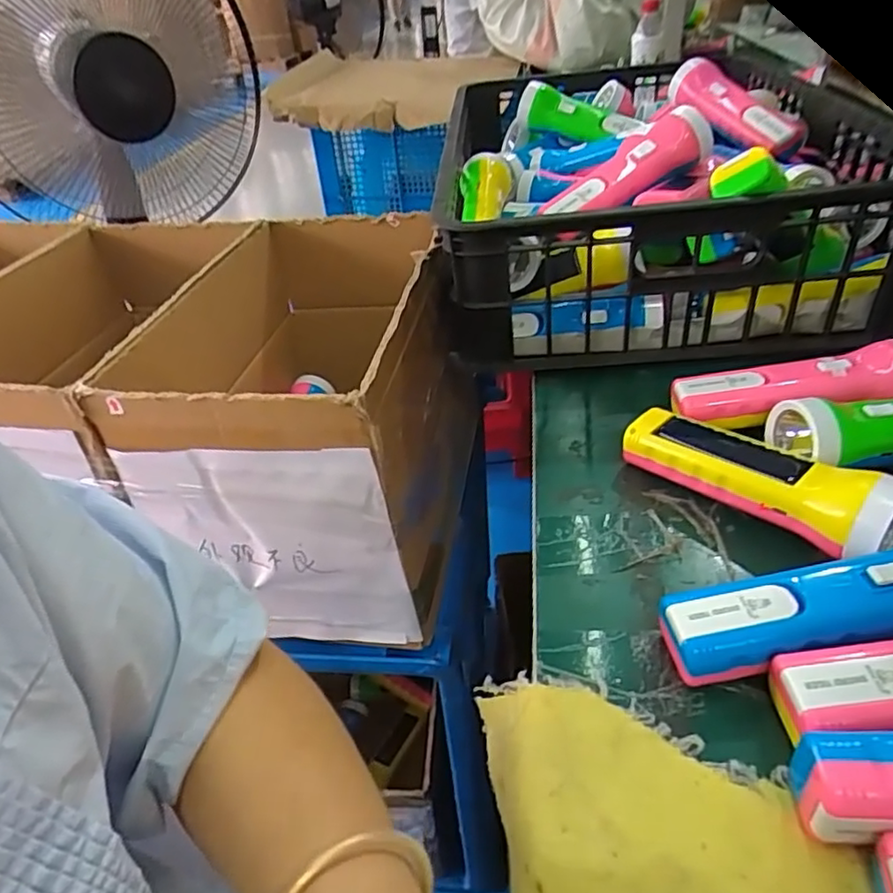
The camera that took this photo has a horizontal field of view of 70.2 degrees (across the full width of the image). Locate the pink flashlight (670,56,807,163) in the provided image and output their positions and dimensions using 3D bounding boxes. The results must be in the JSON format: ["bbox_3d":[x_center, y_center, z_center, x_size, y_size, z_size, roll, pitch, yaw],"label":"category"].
[{"bbox_3d":[0.296,-0.349,0.655,0.060,0.037,0.155,-24,61,-22],"label":"pink flashlight"}]

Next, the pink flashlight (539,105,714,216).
[{"bbox_3d":[0.161,-0.244,0.570,0.157,0.050,0.049,-32,3,1],"label":"pink flashlight"}]

